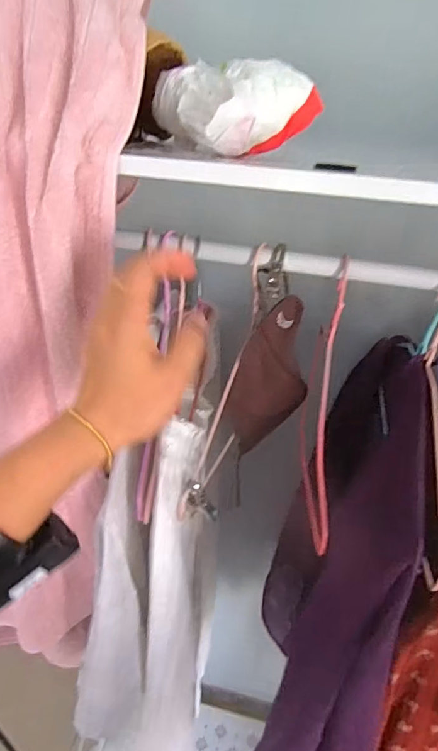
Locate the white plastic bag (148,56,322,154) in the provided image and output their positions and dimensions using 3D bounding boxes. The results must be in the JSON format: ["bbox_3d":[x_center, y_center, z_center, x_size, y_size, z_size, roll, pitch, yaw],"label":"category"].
[{"bbox_3d":[0.010,-0.222,0.379,0.089,0.058,0.122,-13,32,-28],"label":"white plastic bag"}]

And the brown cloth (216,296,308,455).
[{"bbox_3d":[0.051,0.006,0.522,0.121,0.168,0.031,-16,34,-33],"label":"brown cloth"}]

